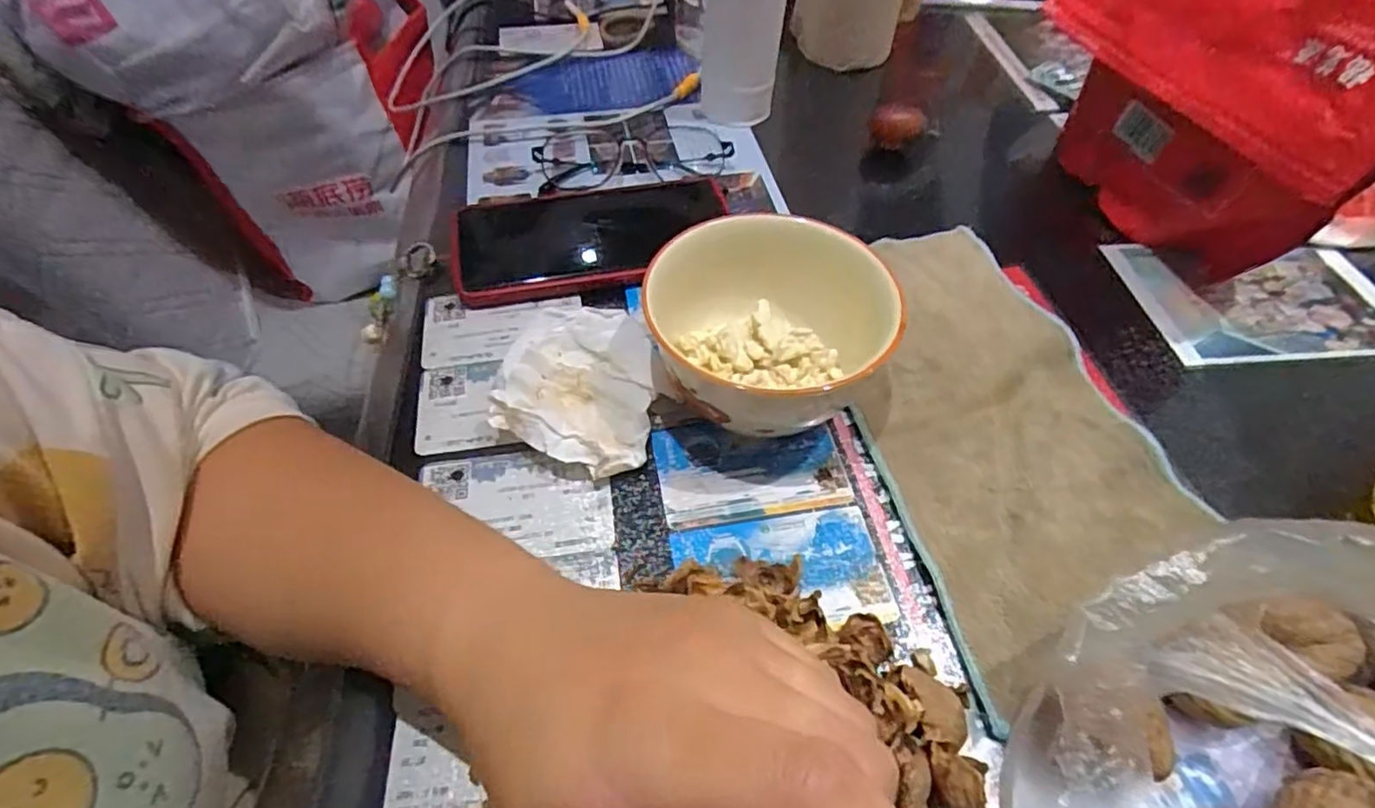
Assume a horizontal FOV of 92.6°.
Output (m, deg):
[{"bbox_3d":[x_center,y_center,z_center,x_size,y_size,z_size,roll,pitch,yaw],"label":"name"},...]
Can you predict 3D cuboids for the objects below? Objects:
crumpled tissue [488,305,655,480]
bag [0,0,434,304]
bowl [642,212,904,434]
[{"bbox_3d":[-0.055,-0.009,0.329,0.074,0.023,0.094,4,52,2],"label":"crumpled tissue"},{"bbox_3d":[-0.418,-0.324,0.667,0.237,0.388,0.203,-6,53,-6],"label":"bag"},{"bbox_3d":[0.040,-0.038,0.324,0.109,0.060,0.105,-35,61,-25],"label":"bowl"}]

